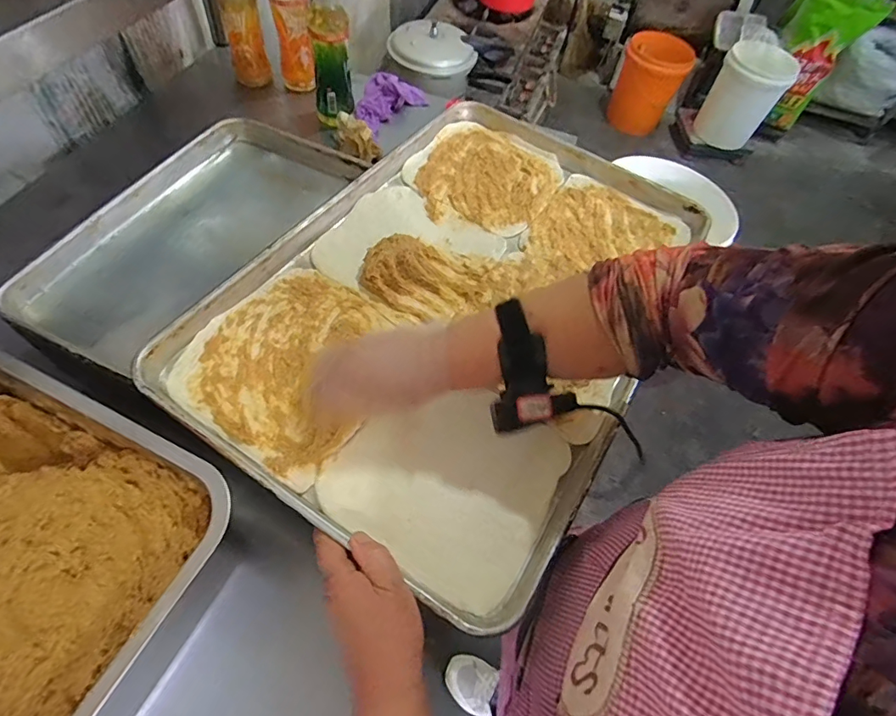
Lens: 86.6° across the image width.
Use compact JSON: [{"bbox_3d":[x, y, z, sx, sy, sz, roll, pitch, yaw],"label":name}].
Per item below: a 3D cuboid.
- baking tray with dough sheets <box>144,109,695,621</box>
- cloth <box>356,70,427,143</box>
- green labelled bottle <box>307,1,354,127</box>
[{"bbox_3d":[0.030,-0.087,0.539,0.393,0.064,0.597,28,61,16],"label":"baking tray with dough sheets"},{"bbox_3d":[-0.111,-0.513,0.948,0.141,0.043,0.201,-4,57,-4],"label":"cloth"},{"bbox_3d":[-0.203,-0.514,0.831,0.060,0.174,0.067,35,63,20],"label":"green labelled bottle"}]

